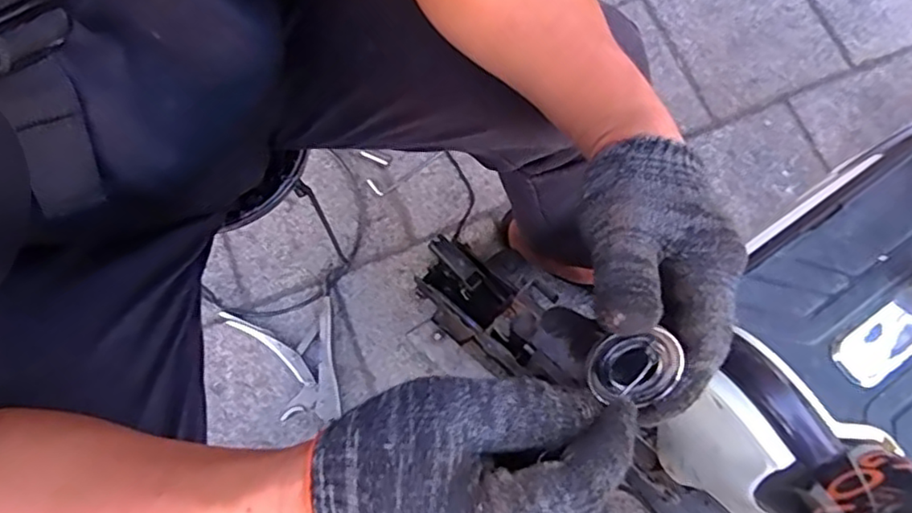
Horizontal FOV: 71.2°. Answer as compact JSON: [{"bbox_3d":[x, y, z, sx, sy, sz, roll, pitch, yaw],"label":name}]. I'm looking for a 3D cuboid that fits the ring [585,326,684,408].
[{"bbox_3d":[0.085,0.054,0.301,0.044,0.009,0.037,-1,114,4],"label":"ring"}]

